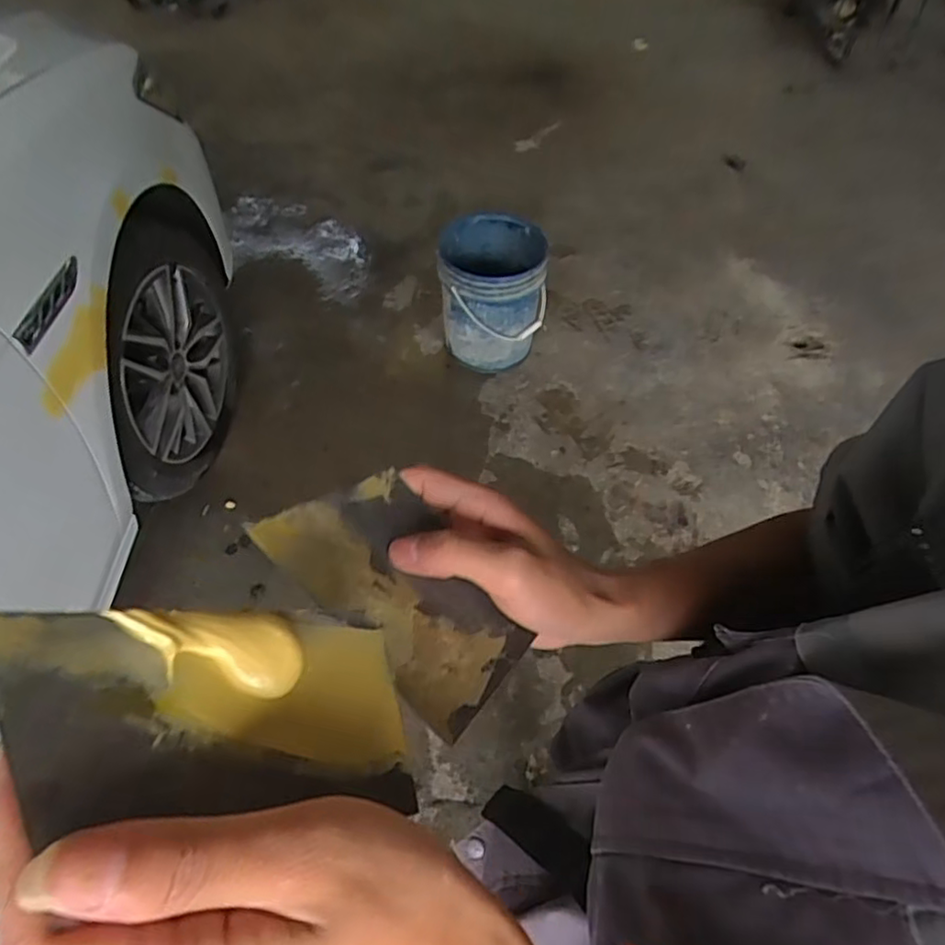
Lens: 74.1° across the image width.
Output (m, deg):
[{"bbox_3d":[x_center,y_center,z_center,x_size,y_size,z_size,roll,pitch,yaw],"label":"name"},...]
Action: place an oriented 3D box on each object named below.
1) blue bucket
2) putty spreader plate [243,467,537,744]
[{"bbox_3d":[0.056,-0.493,1.741,0.283,0.397,0.283,3,54,1],"label":"blue bucket"},{"bbox_3d":[-0.033,0.059,0.296,0.078,0.006,0.125,-32,84,-35],"label":"putty spreader plate"}]

